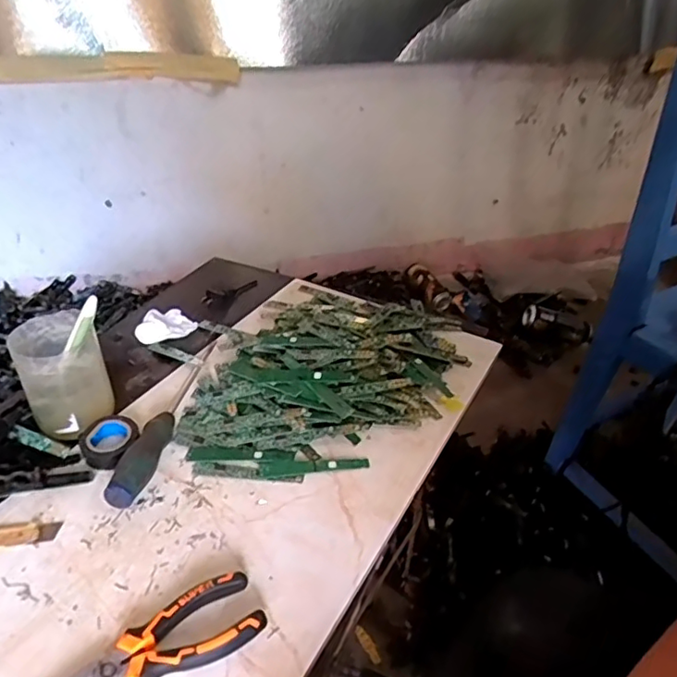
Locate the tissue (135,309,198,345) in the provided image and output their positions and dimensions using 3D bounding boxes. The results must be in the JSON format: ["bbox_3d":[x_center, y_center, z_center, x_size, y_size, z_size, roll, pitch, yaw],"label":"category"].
[{"bbox_3d":[-0.215,-0.019,0.724,0.071,0.019,0.055,-13,37,-20],"label":"tissue"}]

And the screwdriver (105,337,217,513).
[{"bbox_3d":[-0.163,0.071,0.577,0.024,0.034,0.233,6,34,7],"label":"screwdriver"}]

